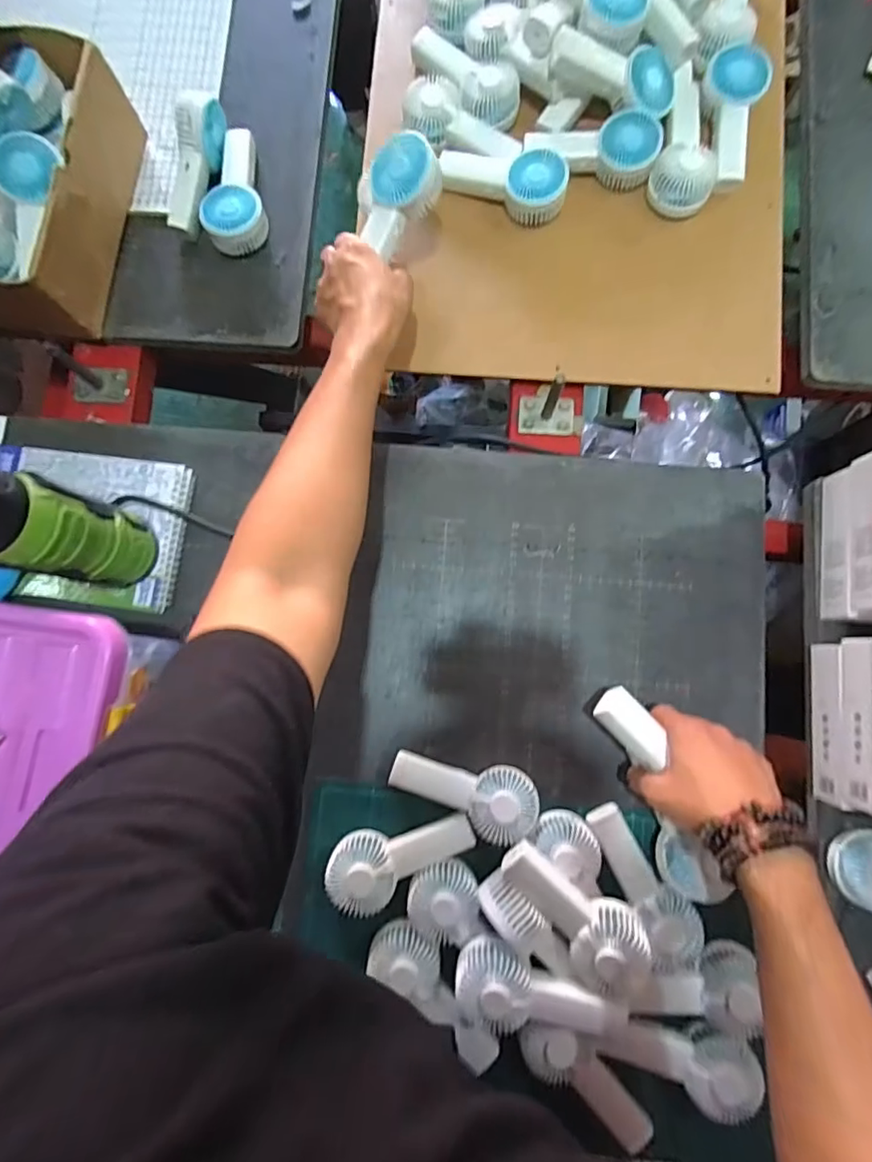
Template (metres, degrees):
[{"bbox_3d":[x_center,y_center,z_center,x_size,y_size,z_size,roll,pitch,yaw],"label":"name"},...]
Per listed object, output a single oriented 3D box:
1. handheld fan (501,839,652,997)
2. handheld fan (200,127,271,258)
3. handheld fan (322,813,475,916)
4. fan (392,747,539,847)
[{"bbox_3d":[0.115,0.281,0.458,0.135,0.037,0.060,38,86,6],"label":"handheld fan"},{"bbox_3d":[-0.219,-0.425,0.584,0.064,0.040,0.133,-7,83,0],"label":"handheld fan"},{"bbox_3d":[-0.031,0.258,0.495,0.134,0.039,0.059,-12,83,0],"label":"handheld fan"},{"bbox_3d":[0.026,0.201,0.504,0.137,0.045,0.060,8,83,2],"label":"fan"}]

